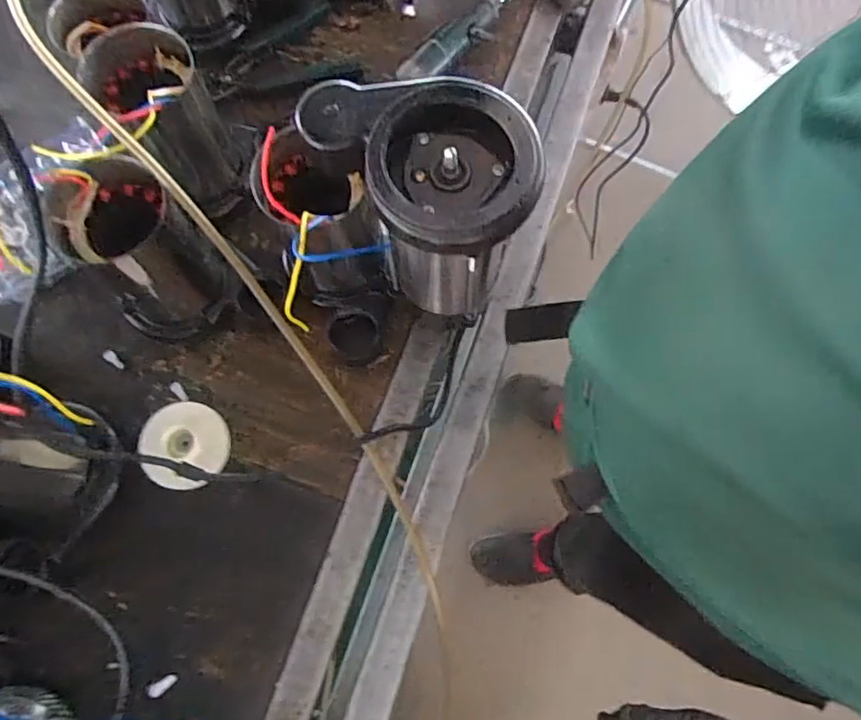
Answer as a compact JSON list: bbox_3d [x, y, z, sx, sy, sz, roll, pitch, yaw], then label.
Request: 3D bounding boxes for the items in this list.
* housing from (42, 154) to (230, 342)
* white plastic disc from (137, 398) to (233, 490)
[{"bbox_3d":[-0.253,-0.087,0.518,0.106,0.174,0.103,0,75,-1],"label":"housing"},{"bbox_3d":[-0.237,0.081,0.553,0.080,0.022,0.080,0,75,-1],"label":"white plastic disc"}]

